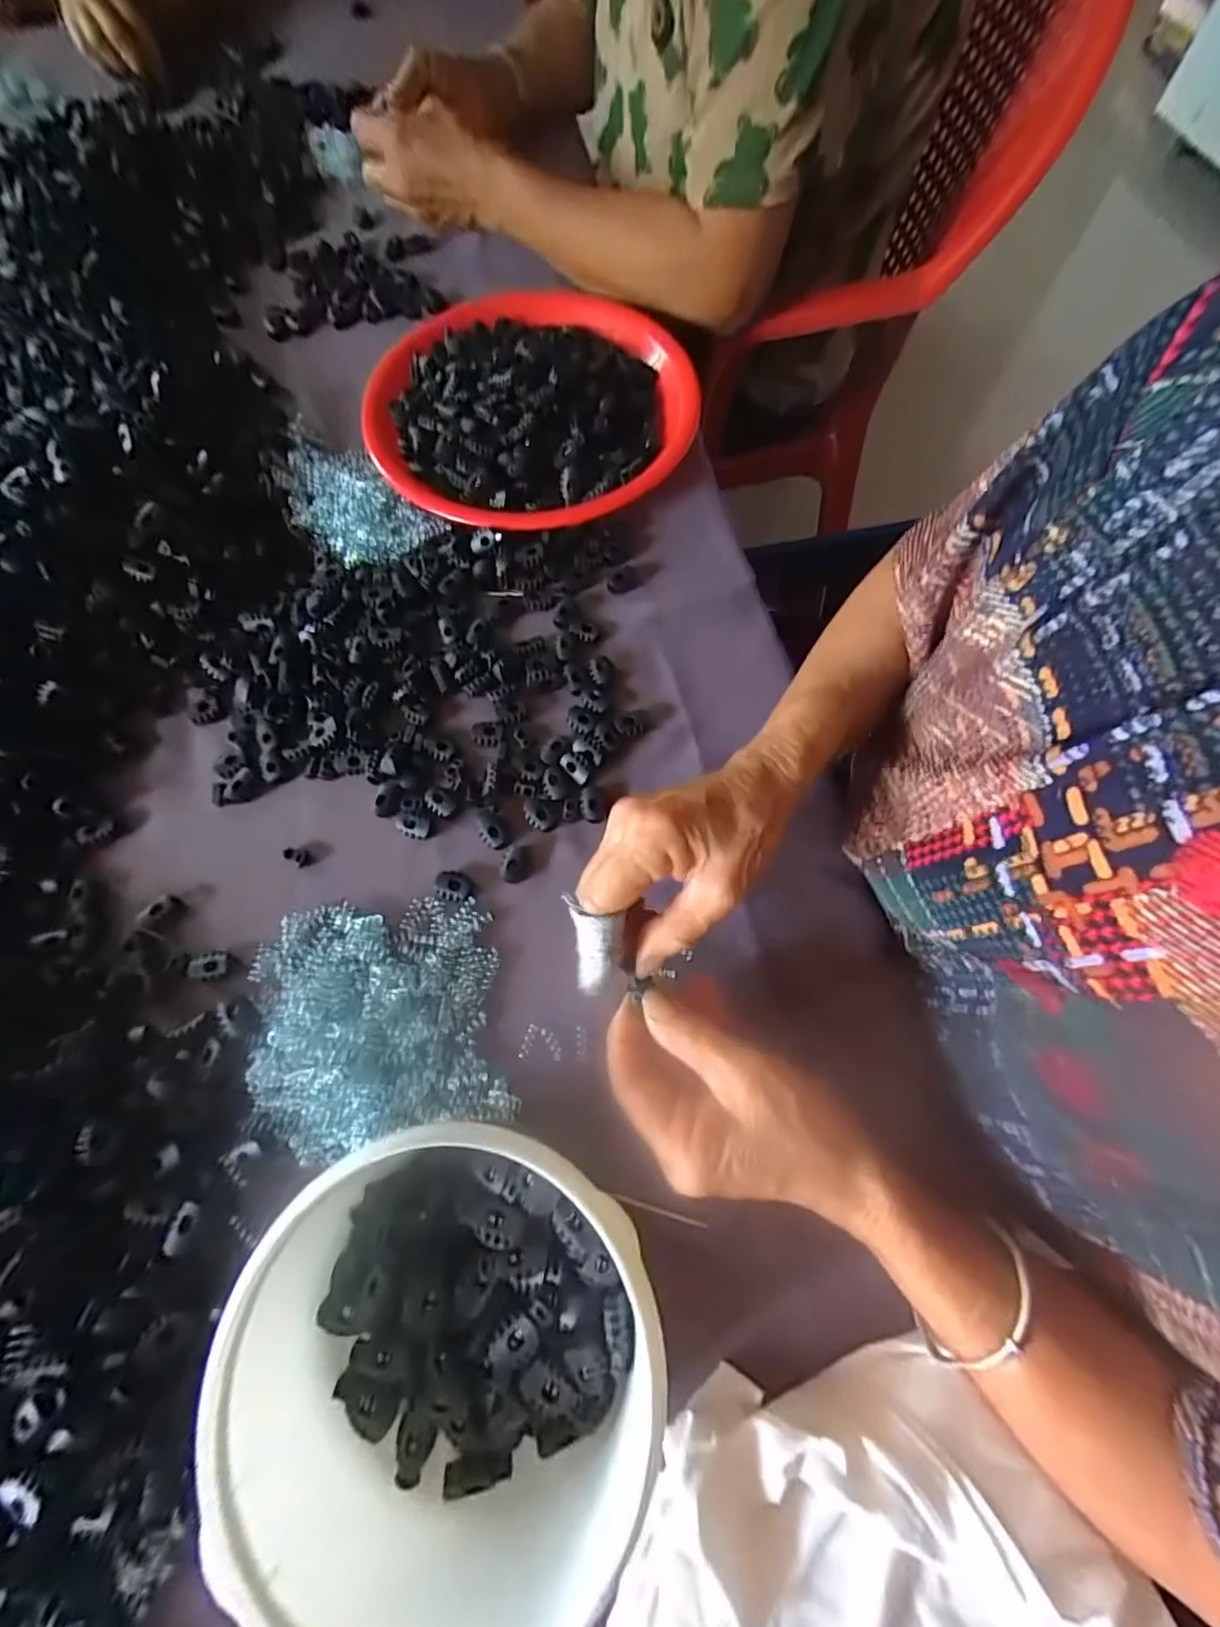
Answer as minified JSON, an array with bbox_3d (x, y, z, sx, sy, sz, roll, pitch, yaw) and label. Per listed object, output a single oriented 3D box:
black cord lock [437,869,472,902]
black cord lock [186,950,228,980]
[{"bbox_3d":[-0.094,0.043,0.345,0.022,0.004,0.018,14,70,3],"label":"black cord lock"},{"bbox_3d":[-0.231,0.087,0.333,0.022,0.010,0.016,6,70,0],"label":"black cord lock"}]

